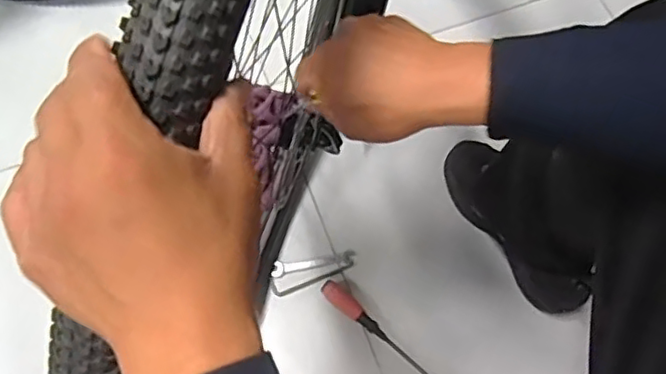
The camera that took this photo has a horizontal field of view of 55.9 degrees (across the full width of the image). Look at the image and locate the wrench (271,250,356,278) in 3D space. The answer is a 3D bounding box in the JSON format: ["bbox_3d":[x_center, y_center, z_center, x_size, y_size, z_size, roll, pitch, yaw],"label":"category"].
[{"bbox_3d":[-0.028,0.112,0.920,0.122,0.010,0.023,-9,68,-4],"label":"wrench"}]

